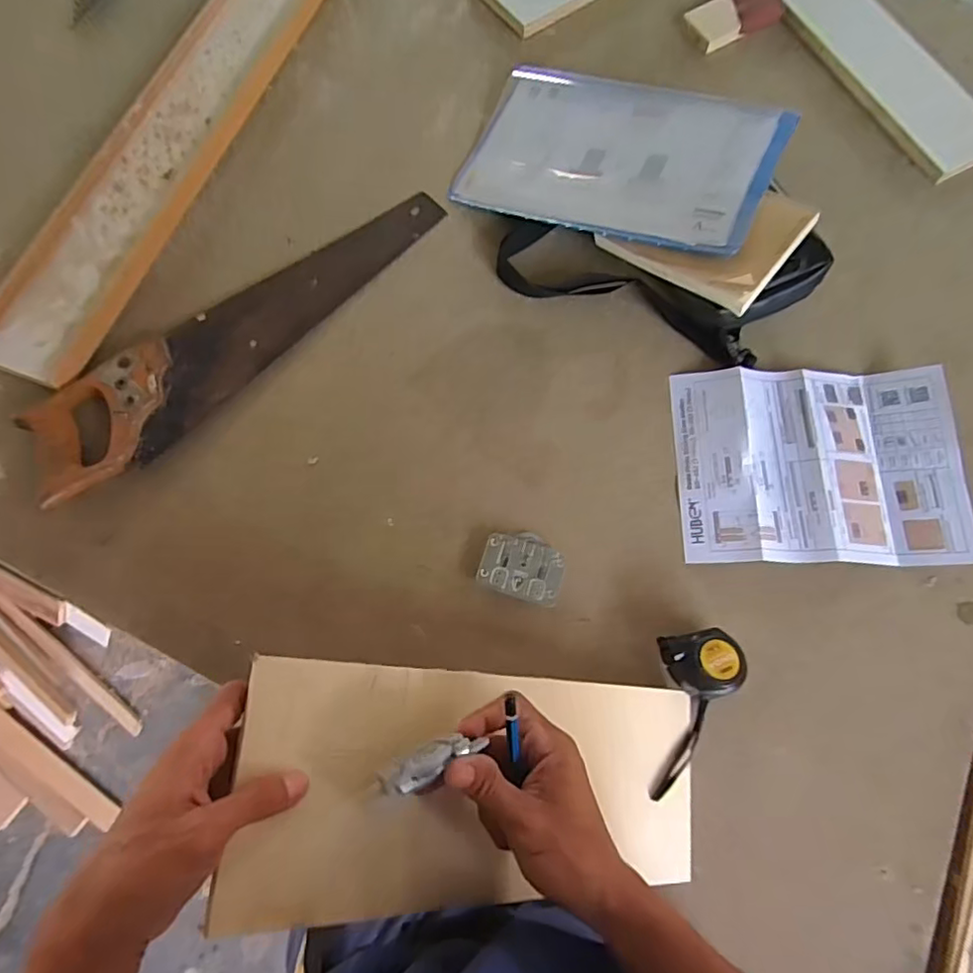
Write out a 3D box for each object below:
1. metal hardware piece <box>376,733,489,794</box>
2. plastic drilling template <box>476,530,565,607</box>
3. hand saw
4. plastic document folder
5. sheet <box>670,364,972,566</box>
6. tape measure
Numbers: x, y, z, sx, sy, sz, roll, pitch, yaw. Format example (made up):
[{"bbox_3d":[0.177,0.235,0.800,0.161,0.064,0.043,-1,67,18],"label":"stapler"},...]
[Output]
[{"bbox_3d":[-0.030,0.160,0.346,0.066,0.011,0.019,-18,72,-20],"label":"metal hardware piece"},{"bbox_3d":[0.035,0.078,0.586,0.080,0.011,0.065,15,74,7],"label":"plastic drilling template"},{"bbox_3d":[-0.266,-0.180,0.660,0.524,0.036,0.114,-41,76,-10],"label":"hand saw"},{"bbox_3d":[0.153,-0.392,0.701,0.349,0.019,0.217,22,77,20],"label":"plastic document folder"},{"bbox_3d":[0.341,-0.026,0.611,0.276,0.016,0.207,0,73,2],"label":"sheet"},{"bbox_3d":[0.188,0.198,0.527,0.073,0.037,0.143,8,73,4],"label":"tape measure"}]

